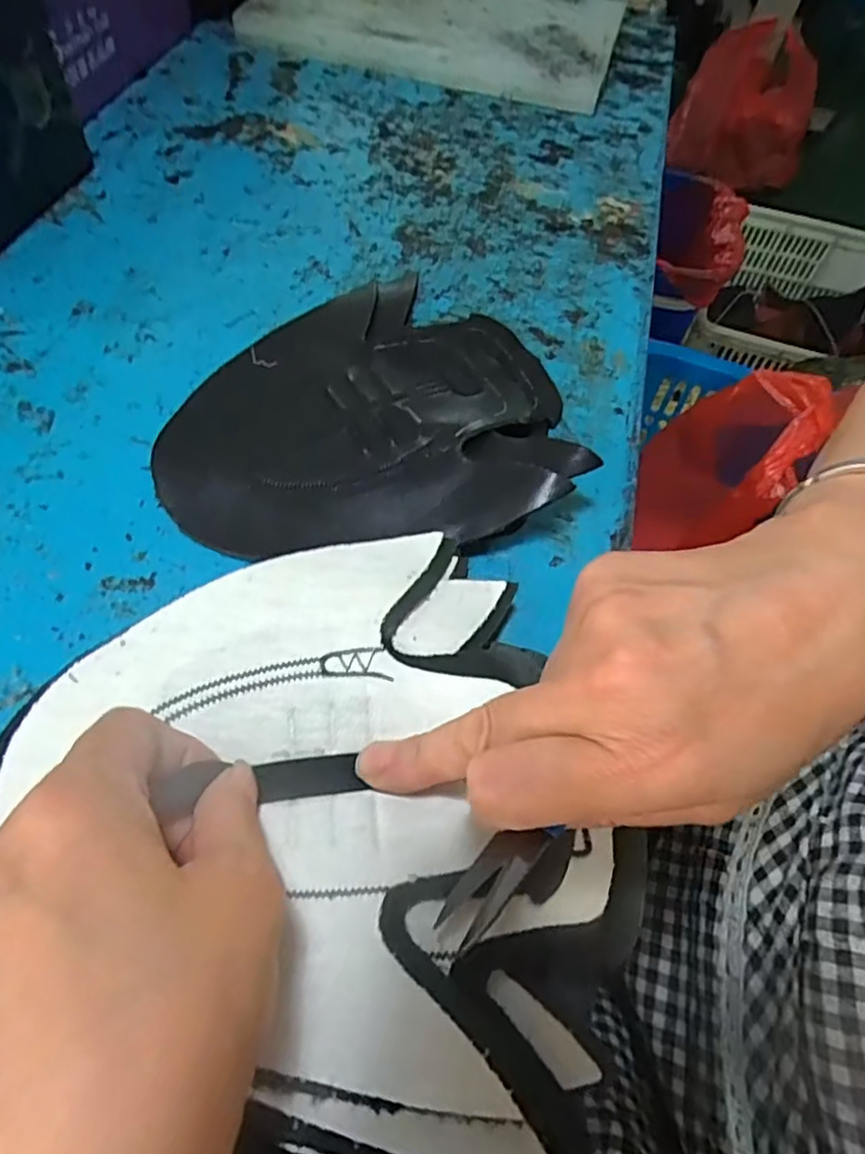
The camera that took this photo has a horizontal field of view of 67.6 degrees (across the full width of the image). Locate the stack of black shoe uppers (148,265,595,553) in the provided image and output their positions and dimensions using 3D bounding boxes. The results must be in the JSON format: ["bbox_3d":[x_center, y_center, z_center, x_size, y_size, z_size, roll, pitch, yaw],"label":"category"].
[{"bbox_3d":[-0.034,-0.091,0.322,0.192,0.027,0.171,-3,60,-6],"label":"stack of black shoe uppers"}]

